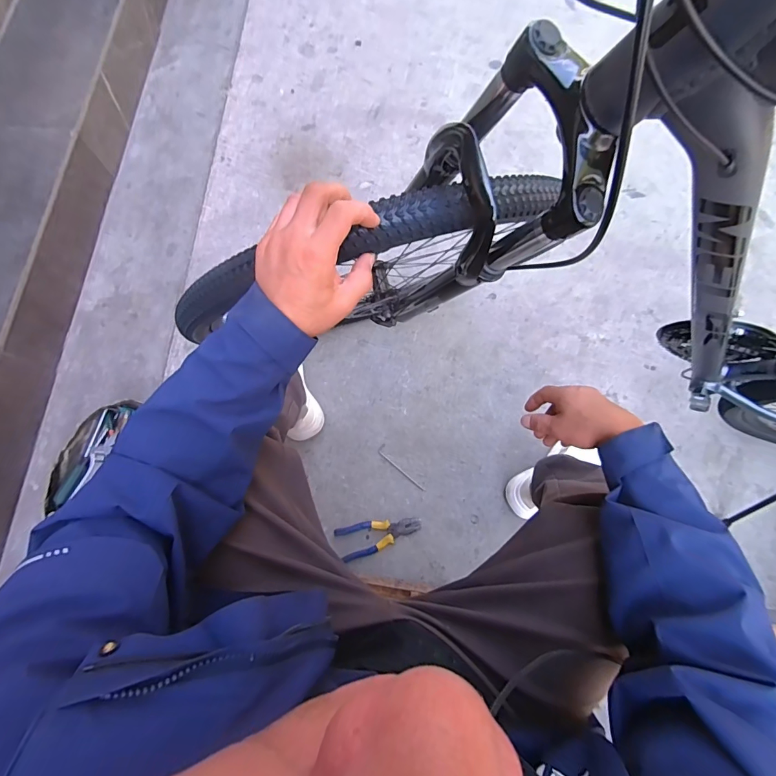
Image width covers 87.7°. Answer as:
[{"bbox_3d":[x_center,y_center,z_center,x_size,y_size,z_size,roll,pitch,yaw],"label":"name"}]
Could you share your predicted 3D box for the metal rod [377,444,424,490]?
[{"bbox_3d":[0.032,0.193,0.961,0.022,0.004,0.144,-44,81,-10],"label":"metal rod"}]

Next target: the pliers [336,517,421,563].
[{"bbox_3d":[-0.019,0.328,0.909,0.189,0.029,0.071,-16,76,-4],"label":"pliers"}]

